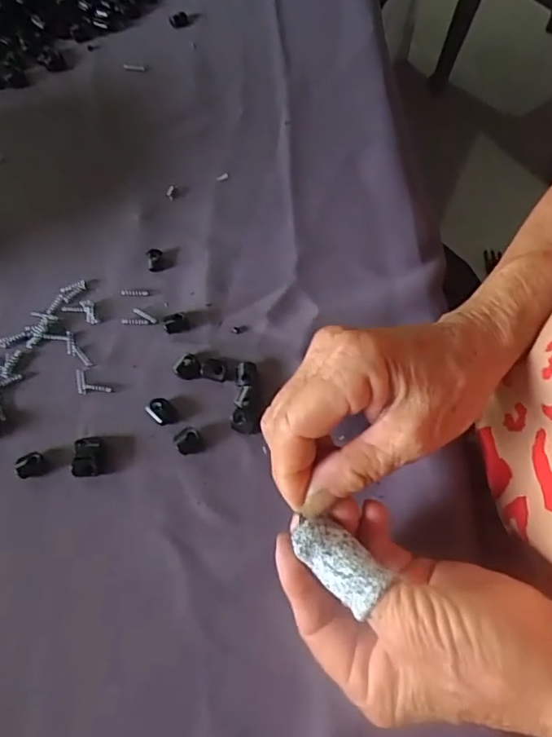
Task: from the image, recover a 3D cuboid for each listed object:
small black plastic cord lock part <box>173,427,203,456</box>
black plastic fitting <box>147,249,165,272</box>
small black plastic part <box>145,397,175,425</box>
[{"bbox_3d":[-0.049,0.041,0.307,0.015,0.005,0.014,0,66,0],"label":"small black plastic cord lock part"},{"bbox_3d":[-0.078,-0.070,0.354,0.010,0.006,0.015,-12,66,-6],"label":"black plastic fitting"},{"bbox_3d":[-0.066,0.024,0.313,0.018,0.005,0.013,41,72,16],"label":"small black plastic part"}]

